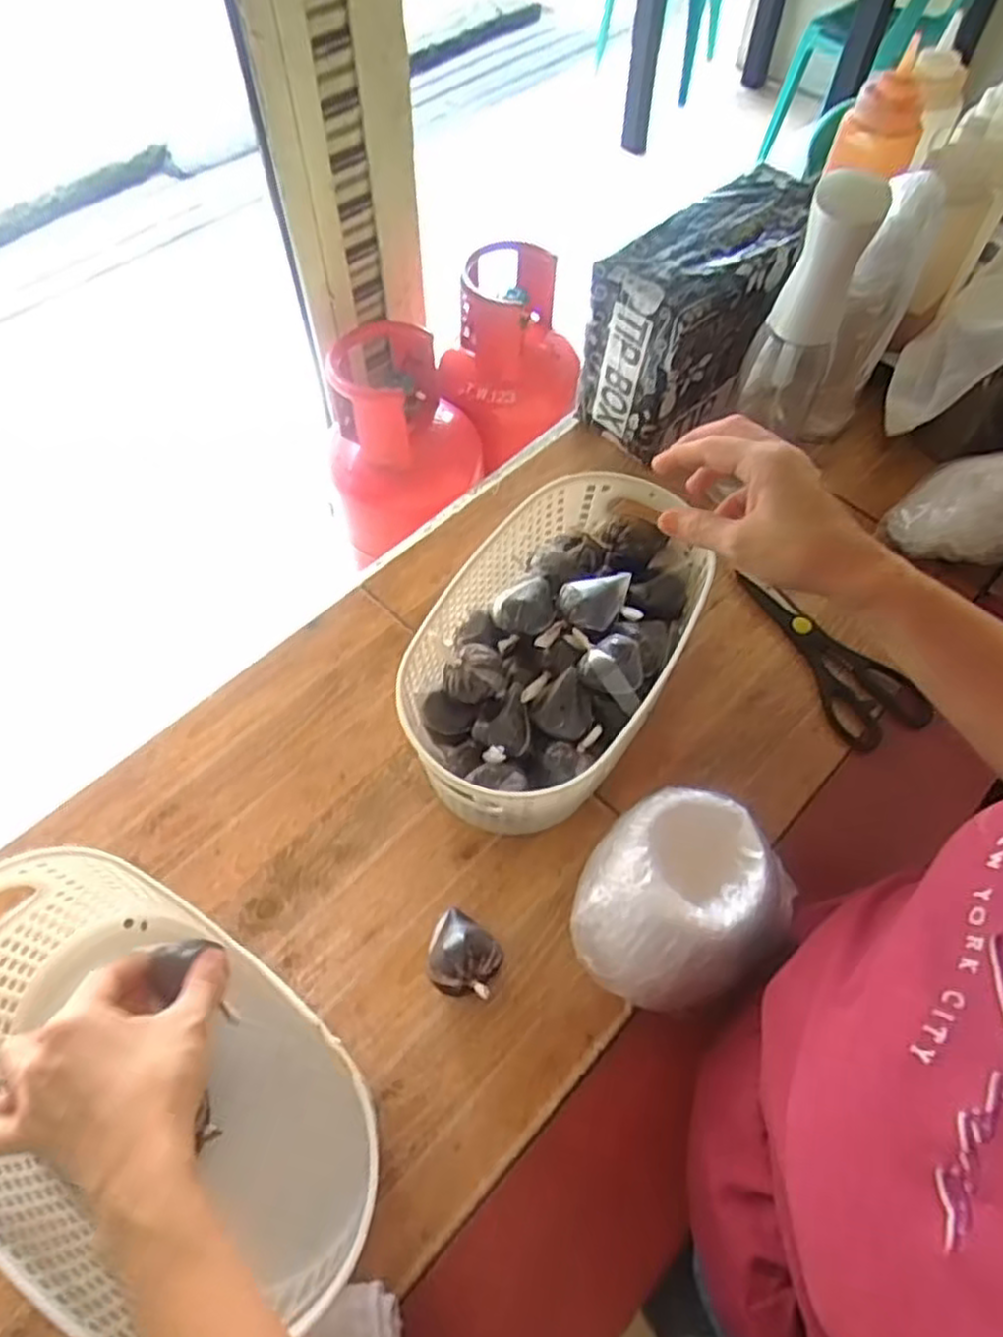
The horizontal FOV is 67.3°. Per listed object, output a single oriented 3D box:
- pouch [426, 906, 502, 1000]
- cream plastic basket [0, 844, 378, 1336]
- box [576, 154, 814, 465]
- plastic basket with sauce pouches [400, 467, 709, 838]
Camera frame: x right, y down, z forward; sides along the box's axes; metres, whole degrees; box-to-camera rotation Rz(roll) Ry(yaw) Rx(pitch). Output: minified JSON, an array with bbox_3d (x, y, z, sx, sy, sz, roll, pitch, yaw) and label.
[{"bbox_3d":[-0.024,0.186,0.494,0.047,0.040,0.052,10,60,4],"label":"pouch"},{"bbox_3d":[-0.198,0.228,0.422,0.271,0.119,0.152,35,65,17],"label":"cream plastic basket"},{"bbox_3d":[0.189,-0.329,0.707,0.103,0.156,0.223,40,67,19],"label":"box"},{"bbox_3d":[0.042,-0.012,0.571,0.158,0.111,0.276,26,63,13],"label":"plastic basket with sauce pouches"}]

